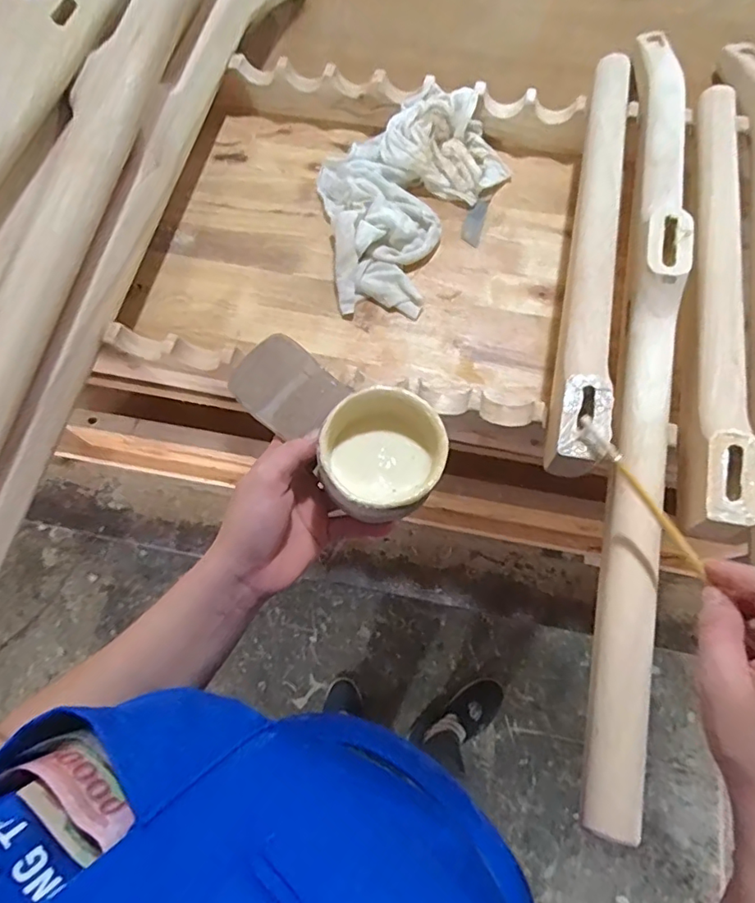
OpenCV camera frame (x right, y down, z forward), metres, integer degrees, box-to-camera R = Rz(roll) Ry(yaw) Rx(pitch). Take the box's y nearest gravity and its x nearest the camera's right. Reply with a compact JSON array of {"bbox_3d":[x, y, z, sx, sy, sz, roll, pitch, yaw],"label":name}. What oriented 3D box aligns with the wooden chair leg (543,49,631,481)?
[{"bbox_3d":[0.182,-0.183,0.437,0.043,0.045,0.424,13,72,6],"label":"wooden chair leg"}]

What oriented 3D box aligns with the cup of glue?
[{"bbox_3d":[0.003,0.005,0.352,0.074,0.050,0.076,-1,71,2],"label":"cup of glue"}]

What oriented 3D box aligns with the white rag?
[{"bbox_3d":[0.015,-0.249,0.527,0.159,0.053,0.243,27,74,11],"label":"white rag"}]

